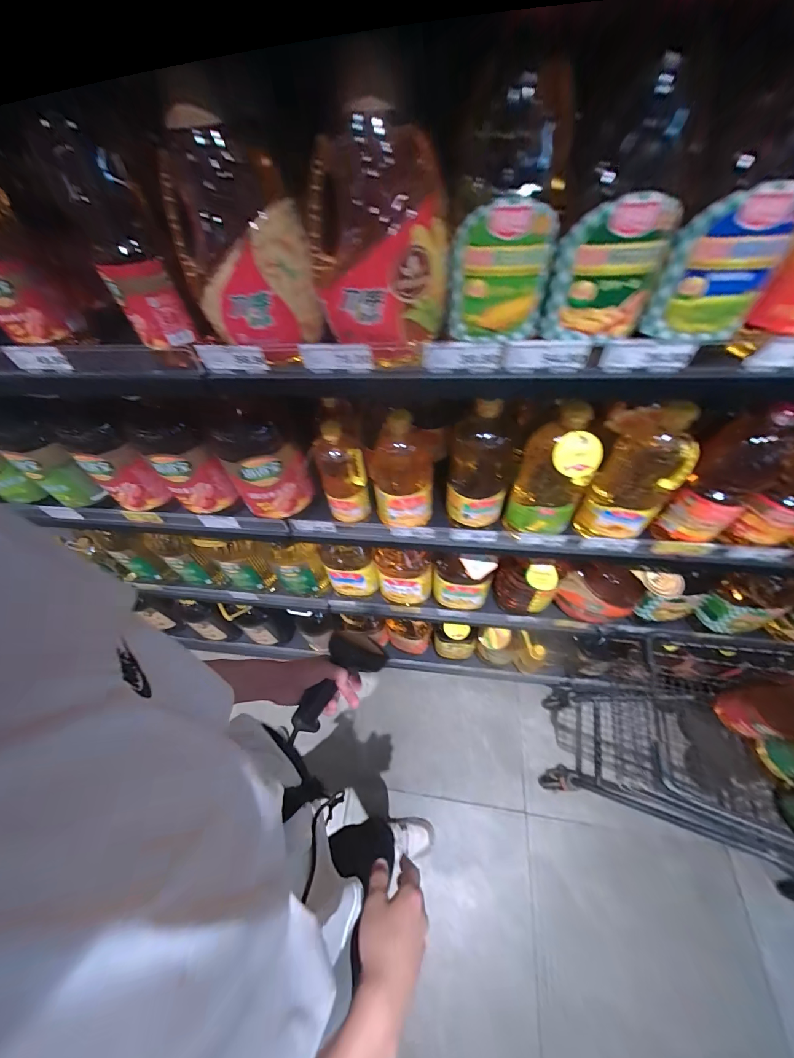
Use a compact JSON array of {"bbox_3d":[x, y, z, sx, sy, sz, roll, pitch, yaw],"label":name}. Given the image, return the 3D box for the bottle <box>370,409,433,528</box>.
[{"bbox_3d":[0.014,-0.111,0.663,0.105,0.233,0.090,10,56,11],"label":"bottle"}]

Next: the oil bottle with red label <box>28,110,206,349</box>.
[{"bbox_3d":[-0.321,-0.325,0.407,0.070,0.190,0.089,-33,59,-18],"label":"oil bottle with red label"}]

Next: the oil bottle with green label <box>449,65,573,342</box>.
[{"bbox_3d":[0.111,-0.314,0.362,0.100,0.184,0.092,4,55,7],"label":"oil bottle with green label"}]

